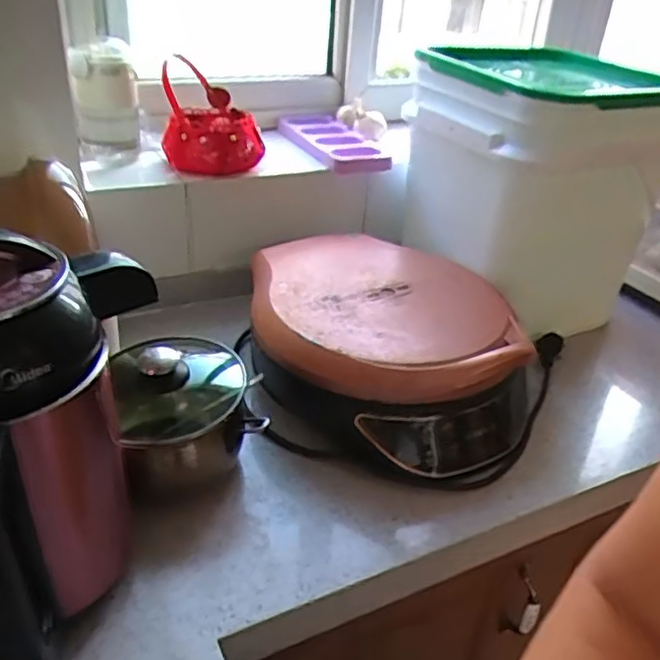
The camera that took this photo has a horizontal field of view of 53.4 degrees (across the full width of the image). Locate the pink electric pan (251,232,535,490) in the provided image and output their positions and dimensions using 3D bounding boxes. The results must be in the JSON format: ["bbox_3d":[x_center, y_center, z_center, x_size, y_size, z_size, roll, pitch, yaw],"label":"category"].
[{"bbox_3d":[0.059,0.009,0.838,0.307,0.144,0.378,0,32,-7],"label":"pink electric pan"}]

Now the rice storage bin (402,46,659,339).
[{"bbox_3d":[0.273,-0.209,0.977,0.281,0.333,0.304,-13,36,-26],"label":"rice storage bin"}]

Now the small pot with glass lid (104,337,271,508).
[{"bbox_3d":[-0.153,0.088,0.694,0.144,0.133,0.168,-6,33,-16],"label":"small pot with glass lid"}]

